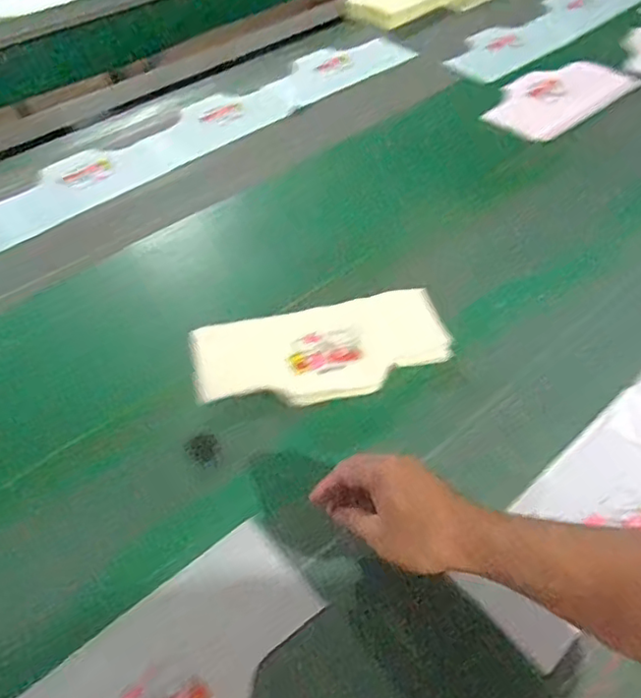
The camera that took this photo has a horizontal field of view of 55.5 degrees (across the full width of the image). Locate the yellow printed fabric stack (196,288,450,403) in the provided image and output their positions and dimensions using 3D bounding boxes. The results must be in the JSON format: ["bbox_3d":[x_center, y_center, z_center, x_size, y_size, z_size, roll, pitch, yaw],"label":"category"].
[{"bbox_3d":[0.003,0.000,0.712,0.293,0.017,0.129,-10,54,-5],"label":"yellow printed fabric stack"}]

